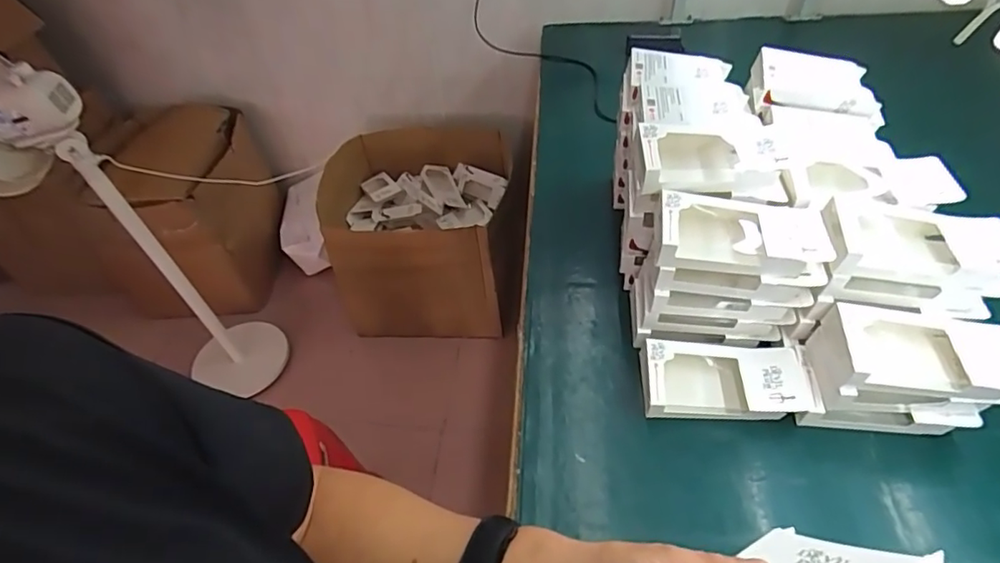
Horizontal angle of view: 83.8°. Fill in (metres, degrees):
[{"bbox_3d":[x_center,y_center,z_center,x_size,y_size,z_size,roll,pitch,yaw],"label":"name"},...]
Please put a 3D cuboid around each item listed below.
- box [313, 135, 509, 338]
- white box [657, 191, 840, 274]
[{"bbox_3d":[-0.245,-0.146,1.825,0.539,0.473,0.494,2,47,8],"label":"box"},{"bbox_3d":[0.293,-0.060,0.677,0.197,0.044,0.098,4,47,10],"label":"white box"}]

